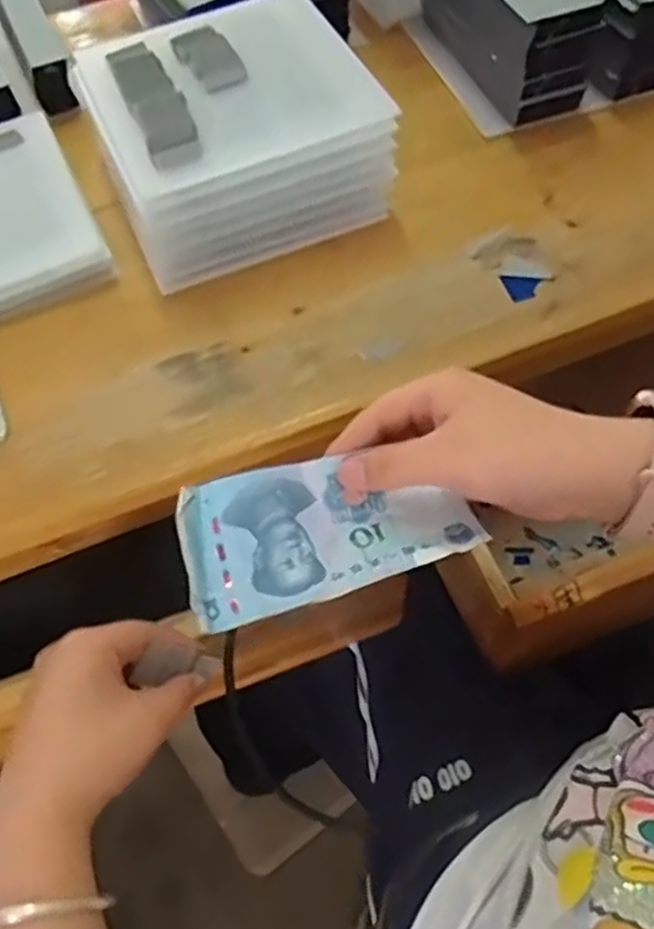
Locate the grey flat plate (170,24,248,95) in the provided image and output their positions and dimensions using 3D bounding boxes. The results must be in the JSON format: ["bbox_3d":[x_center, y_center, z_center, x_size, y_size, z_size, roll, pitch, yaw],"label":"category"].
[{"bbox_3d":[-0.073,-0.253,0.463,0.031,0.006,0.061,-27,61,-13],"label":"grey flat plate"}]

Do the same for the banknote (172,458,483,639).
[{"bbox_3d":[0.000,0.028,0.341,0.129,0.021,0.066,-17,60,-7],"label":"banknote"}]

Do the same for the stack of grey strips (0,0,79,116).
[{"bbox_3d":[-0.226,-0.332,0.576,0.030,0.033,0.170,-22,60,-10],"label":"stack of grey strips"}]

